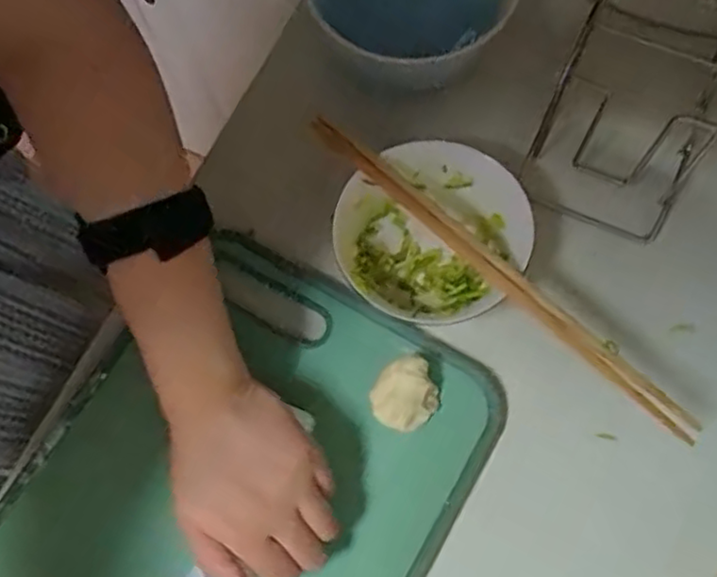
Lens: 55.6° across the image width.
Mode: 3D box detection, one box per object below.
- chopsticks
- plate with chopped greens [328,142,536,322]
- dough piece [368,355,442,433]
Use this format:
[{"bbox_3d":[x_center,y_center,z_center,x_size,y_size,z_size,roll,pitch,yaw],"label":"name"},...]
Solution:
[{"bbox_3d":[0.081,-0.014,0.414,0.290,0.011,0.015,41,78,14],"label":"chopsticks"},{"bbox_3d":[0.050,-0.036,0.454,0.120,0.049,0.107,25,75,10],"label":"plate with chopped greens"},{"bbox_3d":[0.030,0.069,0.430,0.037,0.031,0.044,42,78,14],"label":"dough piece"}]

